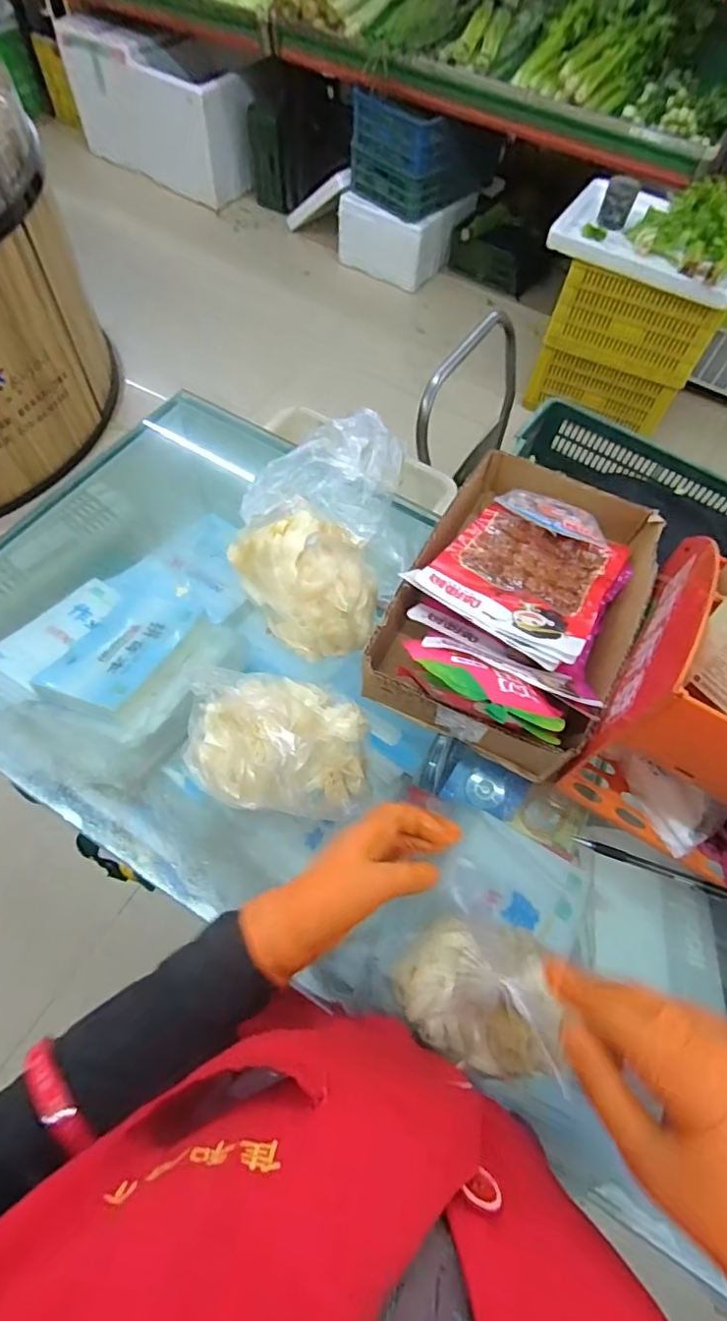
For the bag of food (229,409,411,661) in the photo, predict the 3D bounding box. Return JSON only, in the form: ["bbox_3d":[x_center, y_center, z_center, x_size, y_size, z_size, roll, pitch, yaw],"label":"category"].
[{"bbox_3d":[-0.047,-0.155,0.652,0.197,0.078,0.323,-1,62,-4],"label":"bag of food"}]

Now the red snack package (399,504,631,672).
[{"bbox_3d":[0.178,-0.094,0.607,0.175,0.014,0.230,34,50,20],"label":"red snack package"}]

